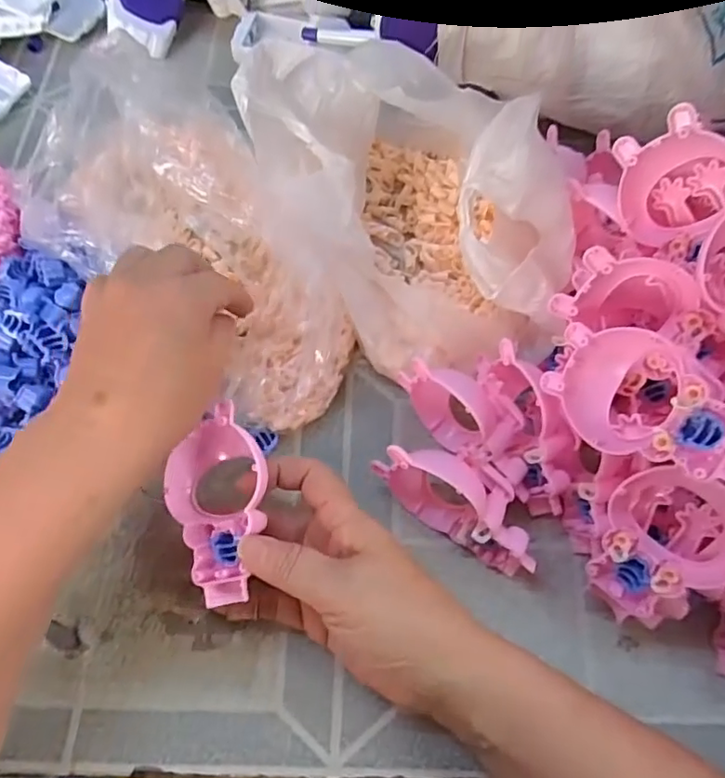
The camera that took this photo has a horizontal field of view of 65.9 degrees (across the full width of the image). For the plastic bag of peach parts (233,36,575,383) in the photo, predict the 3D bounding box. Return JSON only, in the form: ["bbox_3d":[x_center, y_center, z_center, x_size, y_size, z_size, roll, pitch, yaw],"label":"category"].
[{"bbox_3d":[0.030,-0.114,0.358,0.139,0.112,0.199,-23,70,-10],"label":"plastic bag of peach parts"}]

